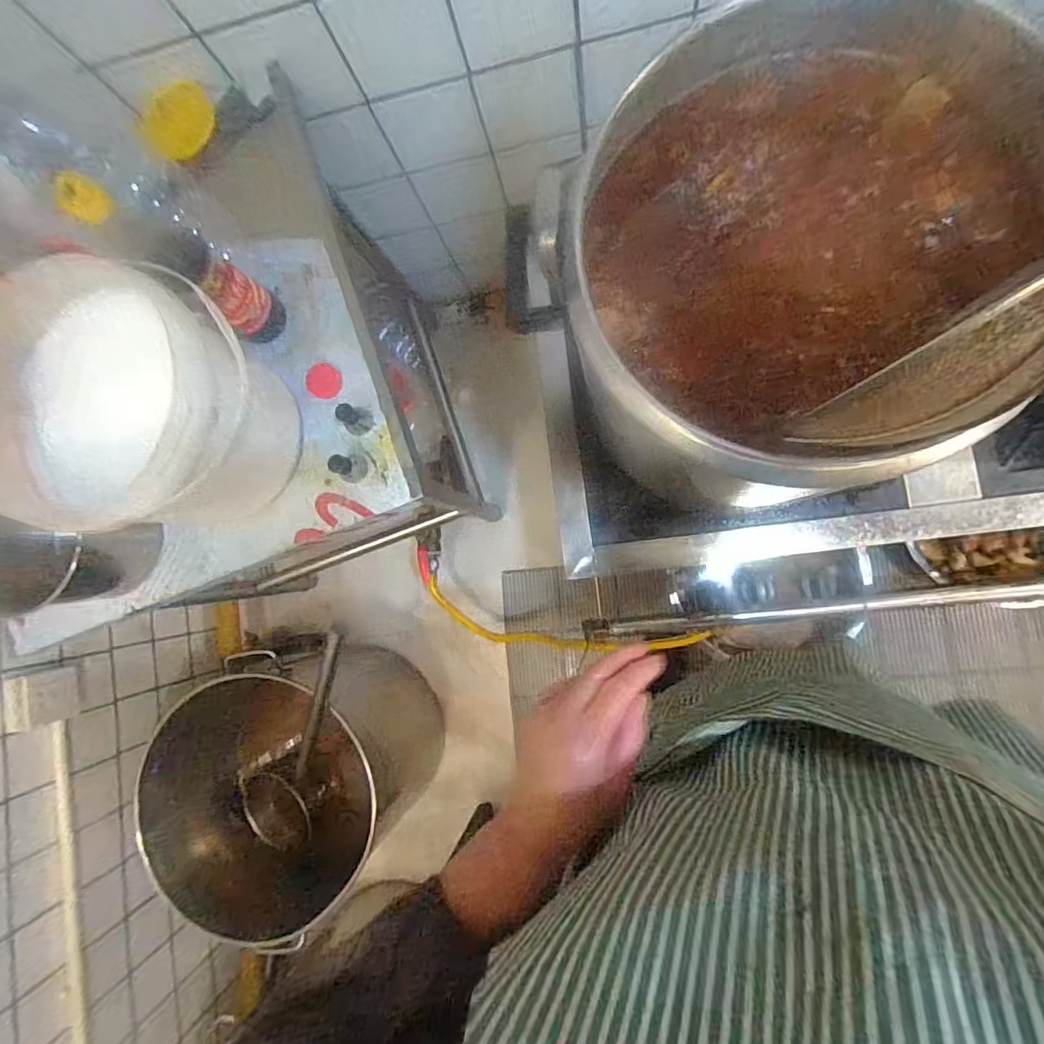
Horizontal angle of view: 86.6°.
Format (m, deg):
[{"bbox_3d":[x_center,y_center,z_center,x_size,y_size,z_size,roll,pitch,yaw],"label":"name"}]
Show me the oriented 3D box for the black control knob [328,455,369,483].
[{"bbox_3d":[-0.198,-0.063,0.630,0.025,0.053,0.032,18,90,10],"label":"black control knob"}]

